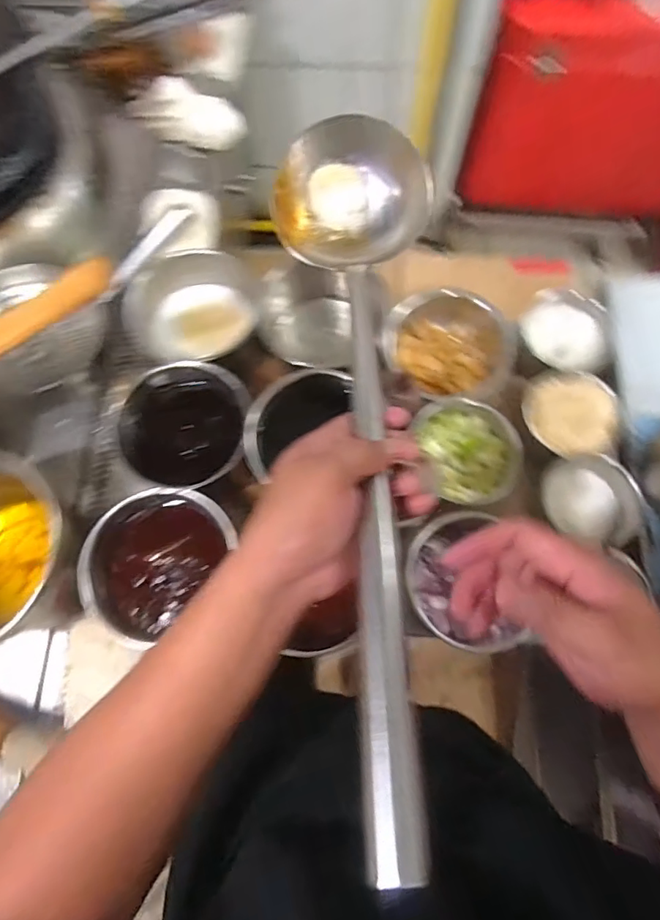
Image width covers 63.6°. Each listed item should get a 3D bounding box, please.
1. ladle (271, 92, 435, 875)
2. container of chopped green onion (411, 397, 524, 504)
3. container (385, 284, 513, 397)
[{"bbox_3d":[0.038,-0.058,0.402,0.137,0.090,0.598,-5,60,-1],"label":"ladle"},{"bbox_3d":[0.178,-0.010,0.714,0.132,0.072,0.137,0,74,1],"label":"container of chopped green onion"},{"bbox_3d":[0.163,-0.163,0.775,0.164,0.102,0.175,-32,76,-8],"label":"container"}]

